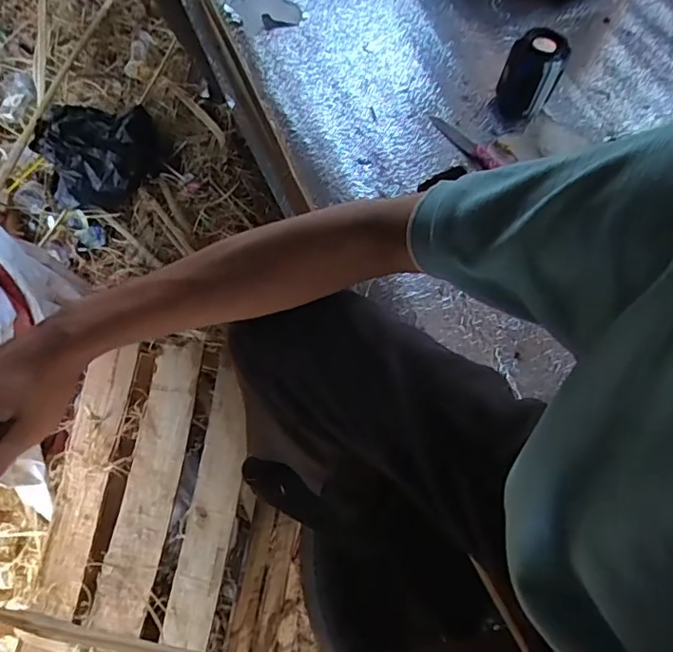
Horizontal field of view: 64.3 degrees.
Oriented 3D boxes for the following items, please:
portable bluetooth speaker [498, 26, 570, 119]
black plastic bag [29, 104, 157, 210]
[{"bbox_3d":[0.288,-0.372,0.800,0.080,0.105,0.069,21,67,8],"label":"portable bluetooth speaker"},{"bbox_3d":[-0.650,-0.481,1.460,0.318,0.125,0.288,-20,68,-10],"label":"black plastic bag"}]

